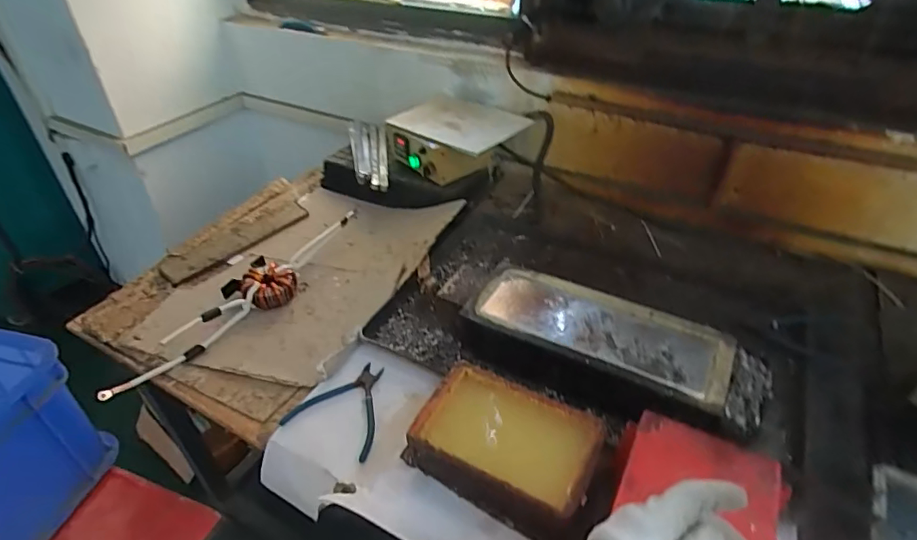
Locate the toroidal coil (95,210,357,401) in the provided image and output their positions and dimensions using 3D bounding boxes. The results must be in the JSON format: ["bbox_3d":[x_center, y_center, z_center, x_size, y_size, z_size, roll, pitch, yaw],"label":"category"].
[{"bbox_3d":[-0.356,0.031,0.898,0.118,0.040,0.522,15,41,19],"label":"toroidal coil"}]

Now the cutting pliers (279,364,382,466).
[{"bbox_3d":[-0.146,0.181,0.698,0.135,0.012,0.131,18,42,21],"label":"cutting pliers"}]

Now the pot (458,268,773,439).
[{"bbox_3d":[0.197,0.122,0.716,0.392,0.097,0.173,21,44,25],"label":"pot"}]

